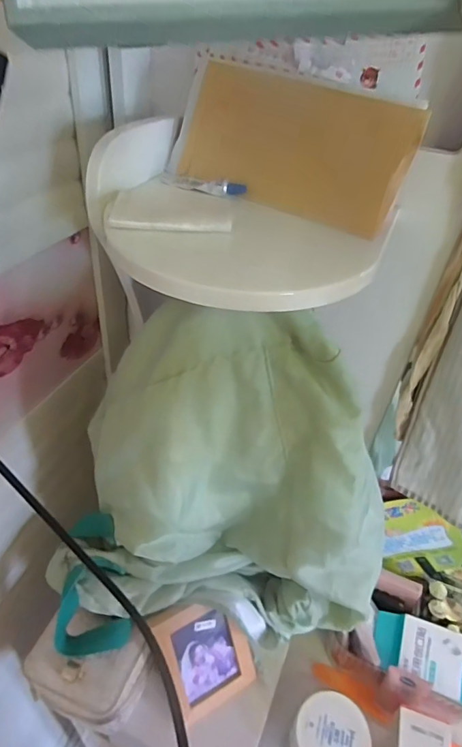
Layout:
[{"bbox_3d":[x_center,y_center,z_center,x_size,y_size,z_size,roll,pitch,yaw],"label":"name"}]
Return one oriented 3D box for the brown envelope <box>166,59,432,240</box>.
[{"bbox_3d":[0.046,-0.207,0.418,0.225,0.103,0.013,28,25,23],"label":"brown envelope"}]

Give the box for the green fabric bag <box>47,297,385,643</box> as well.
[{"bbox_3d":[-0.006,0.133,0.501,0.377,0.407,0.131,9,40,4],"label":"green fabric bag"}]

